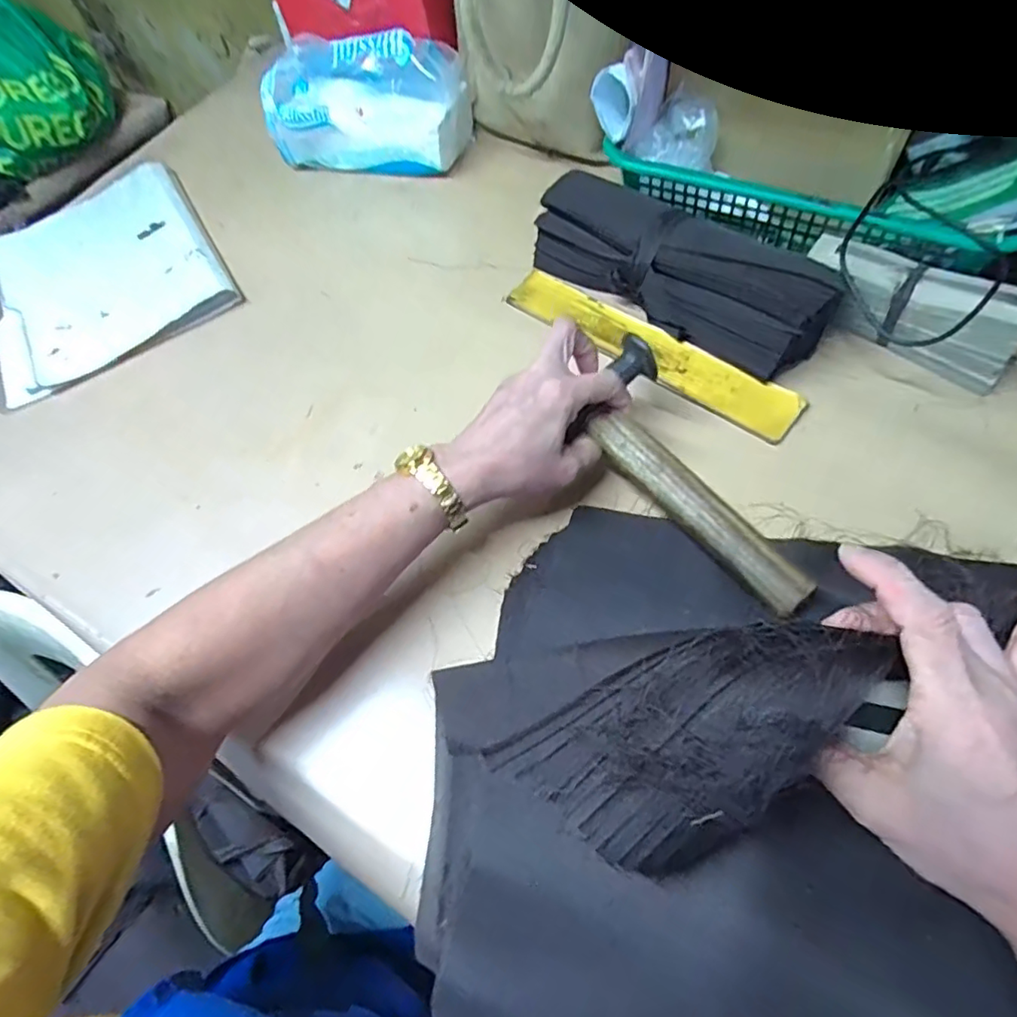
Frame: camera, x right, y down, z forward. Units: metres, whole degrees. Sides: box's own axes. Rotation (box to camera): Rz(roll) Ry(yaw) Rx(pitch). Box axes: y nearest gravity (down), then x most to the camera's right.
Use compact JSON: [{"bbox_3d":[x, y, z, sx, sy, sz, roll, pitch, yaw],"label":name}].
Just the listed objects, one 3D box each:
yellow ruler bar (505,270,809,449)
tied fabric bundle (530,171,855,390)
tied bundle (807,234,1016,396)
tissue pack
[{"bbox_3d":[0.114,-0.138,0.487,0.272,0.007,0.057,35,65,24],"label":"yellow ruler bar"},{"bbox_3d":[0.142,-0.205,0.491,0.088,0.069,0.268,-42,64,-17],"label":"tied fabric bundle"},{"bbox_3d":[0.310,-0.153,0.448,0.161,0.067,0.061,27,67,20],"label":"tied bundle"},{"bbox_3d":[-0.158,-0.447,0.643,0.214,0.126,0.093,7,61,10],"label":"tissue pack"}]

